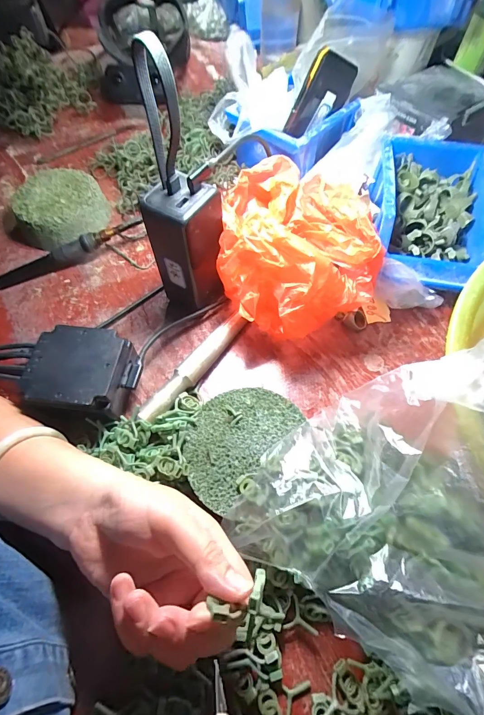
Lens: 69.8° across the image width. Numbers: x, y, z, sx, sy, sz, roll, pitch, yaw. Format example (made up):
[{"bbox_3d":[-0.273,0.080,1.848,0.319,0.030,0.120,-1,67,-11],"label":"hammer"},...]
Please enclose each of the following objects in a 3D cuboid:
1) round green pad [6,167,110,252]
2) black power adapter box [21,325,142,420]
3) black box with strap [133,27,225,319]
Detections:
[{"bbox_3d":[-0.228,-0.180,0.426,0.119,0.042,0.094,-31,65,-15],"label":"round green pad"},{"bbox_3d":[-0.143,0.014,0.312,0.090,0.031,0.079,9,63,5],"label":"black power adapter box"},{"bbox_3d":[-0.052,-0.121,0.291,0.056,0.215,0.056,26,65,13],"label":"black box with strap"}]

